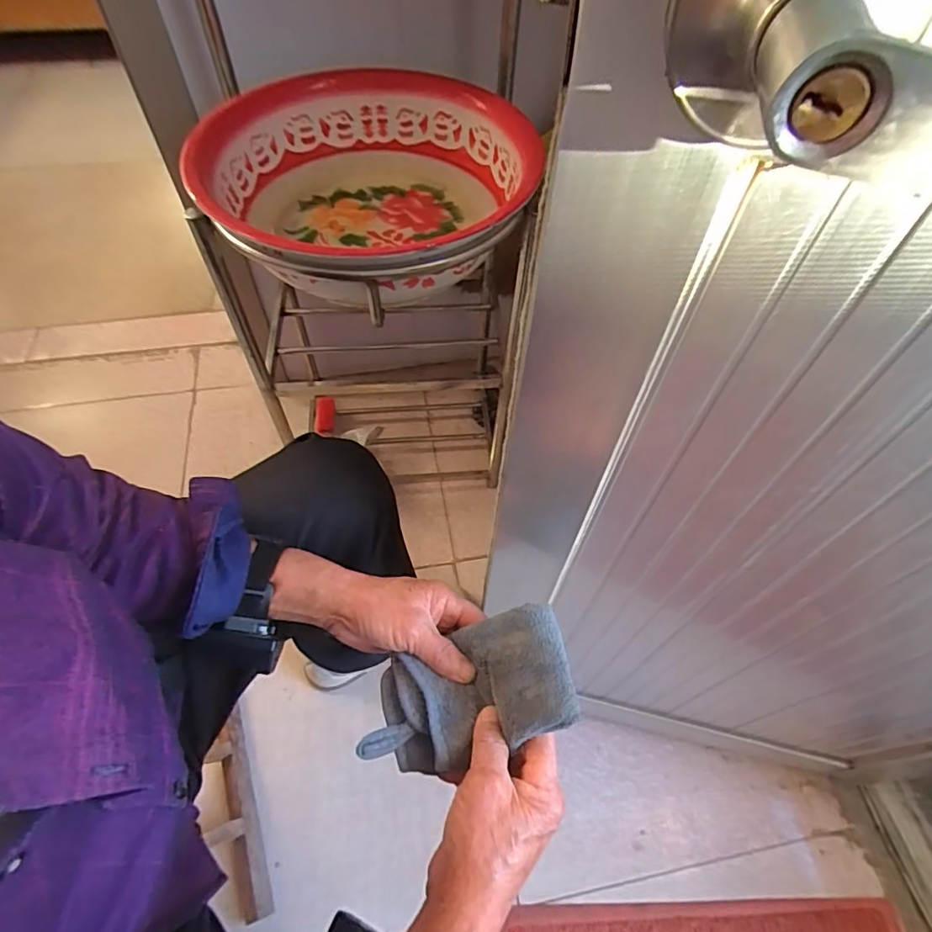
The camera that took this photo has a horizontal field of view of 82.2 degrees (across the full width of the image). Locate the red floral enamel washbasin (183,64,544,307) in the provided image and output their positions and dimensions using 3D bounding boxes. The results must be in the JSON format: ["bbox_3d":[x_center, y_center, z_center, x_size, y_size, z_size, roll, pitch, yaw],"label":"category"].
[{"bbox_3d":[-0.110,-0.359,0.657,0.352,0.089,0.380,1,56,-2],"label":"red floral enamel washbasin"}]

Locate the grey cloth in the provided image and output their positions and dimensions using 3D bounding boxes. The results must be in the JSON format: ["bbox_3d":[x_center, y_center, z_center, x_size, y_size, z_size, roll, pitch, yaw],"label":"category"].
[{"bbox_3d":[-0.001,0.167,0.402,0.156,0.055,0.092,-13,58,-8],"label":"grey cloth"}]

